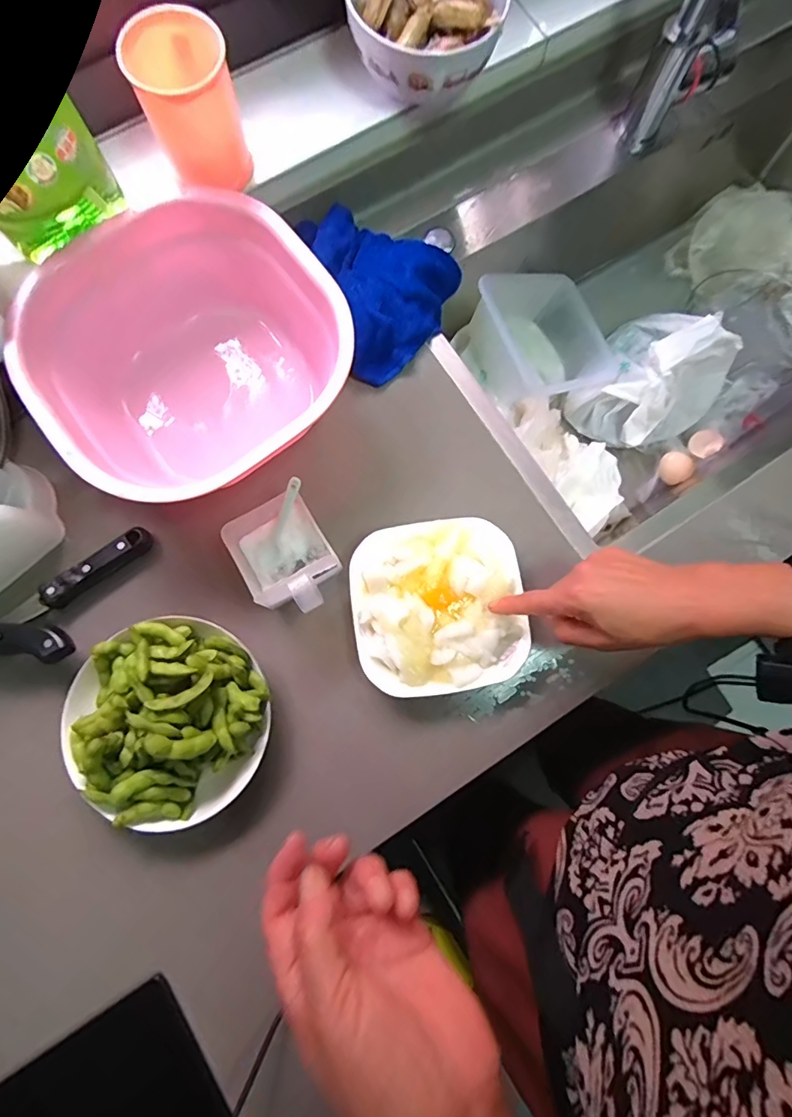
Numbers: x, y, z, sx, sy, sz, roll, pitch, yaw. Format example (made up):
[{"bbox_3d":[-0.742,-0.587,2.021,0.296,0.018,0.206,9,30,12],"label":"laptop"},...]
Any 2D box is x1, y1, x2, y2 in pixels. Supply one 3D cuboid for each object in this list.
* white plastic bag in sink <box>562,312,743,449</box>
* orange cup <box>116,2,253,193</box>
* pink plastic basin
[{"bbox_3d":[0.345,-0.244,0.629,0.184,0.123,0.164,-44,82,-8],"label":"white plastic bag in sink"},{"bbox_3d":[-0.183,-0.406,0.433,0.077,0.110,0.089,-15,79,-4],"label":"orange cup"},{"bbox_3d":[-0.184,-0.180,0.457,0.263,0.110,0.249,-40,82,-8],"label":"pink plastic basin"}]

